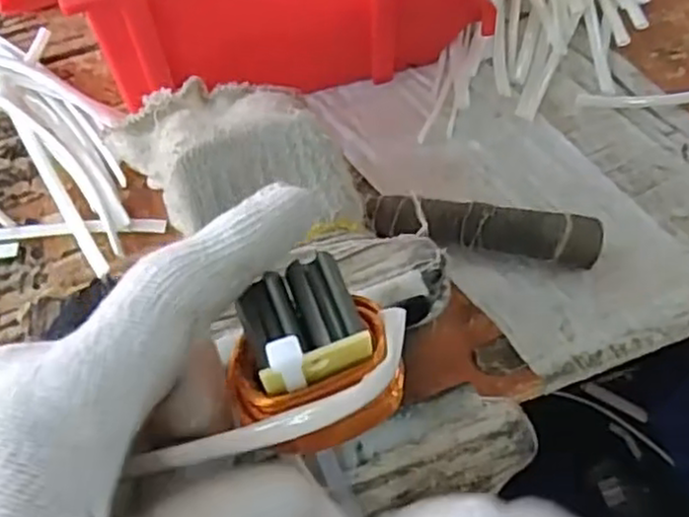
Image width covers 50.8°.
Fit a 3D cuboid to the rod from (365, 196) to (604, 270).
[{"bbox_3d":[0.076,-0.014,0.409,0.127,0.029,0.025,7,60,6],"label":"rod"}]

